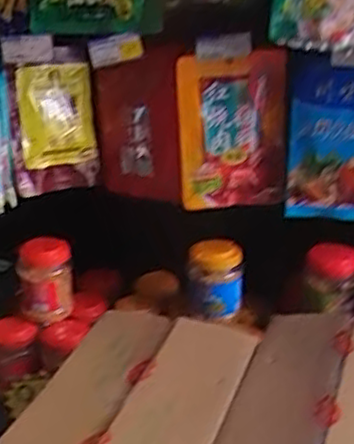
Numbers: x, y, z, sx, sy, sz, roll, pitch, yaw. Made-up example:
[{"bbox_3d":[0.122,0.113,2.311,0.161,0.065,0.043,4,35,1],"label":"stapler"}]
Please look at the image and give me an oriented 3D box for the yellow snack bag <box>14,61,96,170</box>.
[{"bbox_3d":[-0.200,-0.177,1.207,0.125,0.163,0.035,-13,13,-30],"label":"yellow snack bag"}]

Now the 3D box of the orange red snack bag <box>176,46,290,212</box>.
[{"bbox_3d":[0.084,-0.140,1.133,0.165,0.241,0.056,0,22,0],"label":"orange red snack bag"}]

